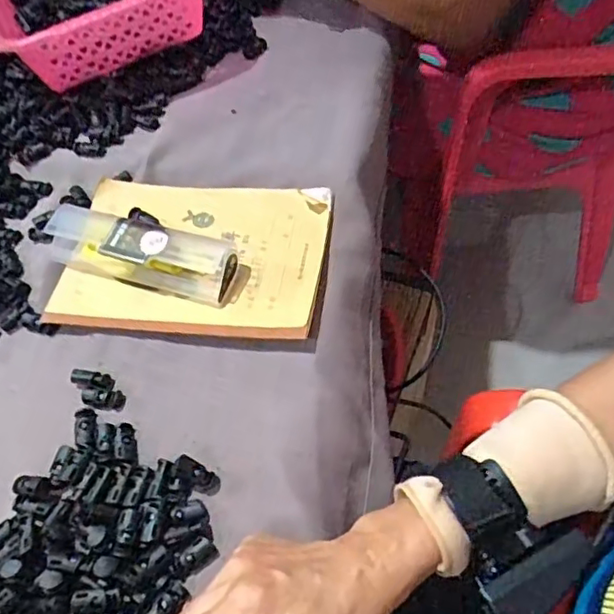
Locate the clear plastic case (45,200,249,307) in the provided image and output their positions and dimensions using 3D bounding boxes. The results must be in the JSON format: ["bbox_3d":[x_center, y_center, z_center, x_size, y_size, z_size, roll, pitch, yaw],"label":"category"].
[{"bbox_3d":[-0.129,-0.043,0.453,0.163,0.036,0.043,14,59,15],"label":"clear plastic case"}]

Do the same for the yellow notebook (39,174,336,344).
[{"bbox_3d":[-0.092,-0.044,0.466,0.208,0.018,0.142,4,57,9],"label":"yellow notebook"}]

